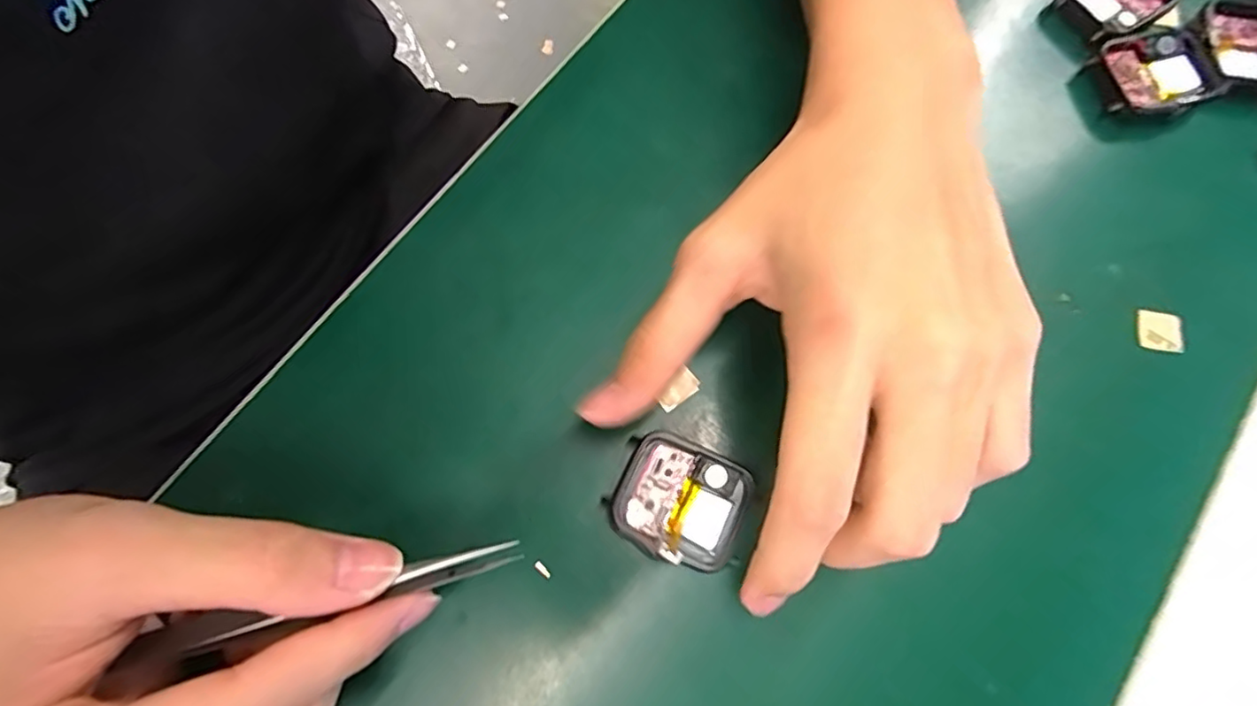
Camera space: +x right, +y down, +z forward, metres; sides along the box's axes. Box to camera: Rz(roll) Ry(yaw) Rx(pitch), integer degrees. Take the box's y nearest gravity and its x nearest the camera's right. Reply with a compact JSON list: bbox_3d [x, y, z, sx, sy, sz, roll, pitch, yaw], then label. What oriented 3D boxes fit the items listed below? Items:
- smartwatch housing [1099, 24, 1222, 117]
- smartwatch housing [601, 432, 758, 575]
[{"bbox_3d":[0.221,-0.118,0.256,0.043,0.006,0.038,-20,77,-7],"label":"smartwatch housing"},{"bbox_3d":[0.018,0.051,0.206,0.045,0.005,0.038,25,76,5],"label":"smartwatch housing"}]

